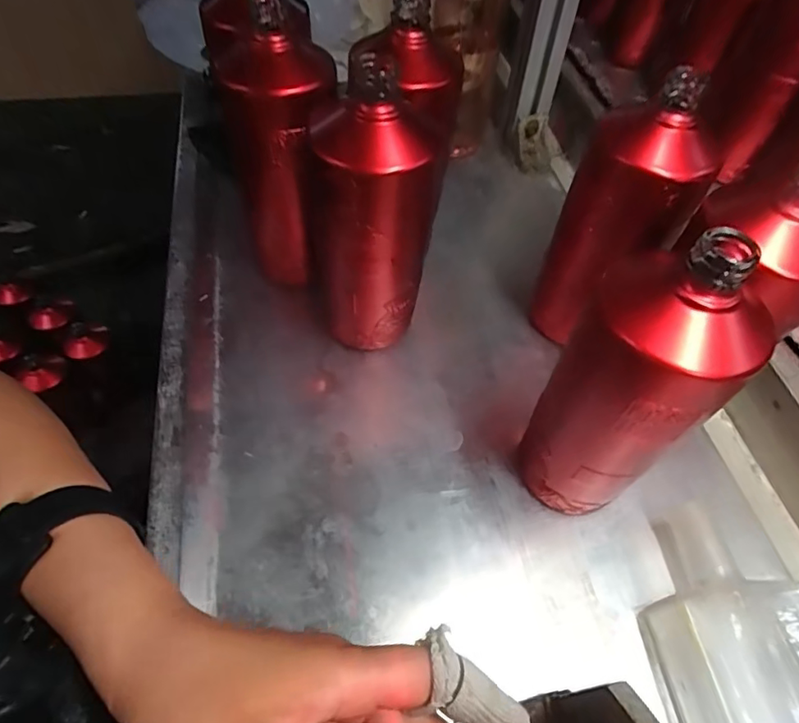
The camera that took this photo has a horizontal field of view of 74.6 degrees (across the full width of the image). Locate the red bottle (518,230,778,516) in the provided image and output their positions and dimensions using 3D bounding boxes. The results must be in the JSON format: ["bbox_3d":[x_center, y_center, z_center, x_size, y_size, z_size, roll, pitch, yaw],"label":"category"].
[{"bbox_3d":[0.129,0.021,0.310,0.072,0.211,0.079,-37,66,-27],"label":"red bottle"}]

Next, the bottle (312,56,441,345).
[{"bbox_3d":[-0.022,-0.095,0.382,0.086,0.203,0.084,7,55,-1],"label":"bottle"}]

